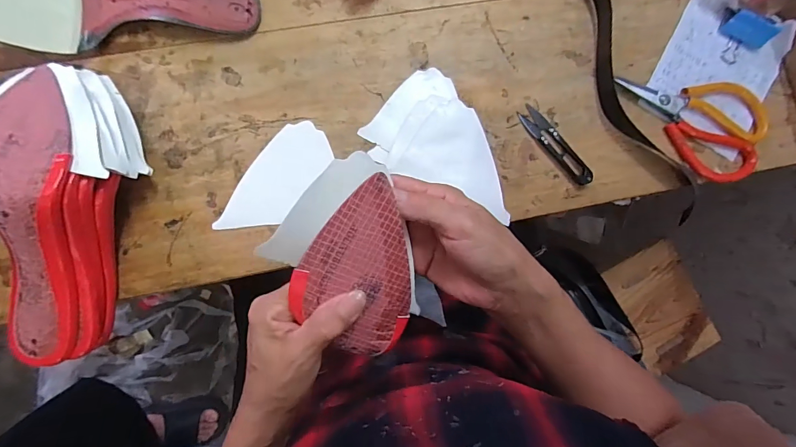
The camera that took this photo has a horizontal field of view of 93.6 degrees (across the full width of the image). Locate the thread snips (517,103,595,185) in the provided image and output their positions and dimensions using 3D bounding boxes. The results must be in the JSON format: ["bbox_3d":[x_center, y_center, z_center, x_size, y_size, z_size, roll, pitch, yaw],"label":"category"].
[{"bbox_3d":[0.169,-0.083,0.400,0.022,0.008,0.104,-40,91,-6],"label":"thread snips"}]

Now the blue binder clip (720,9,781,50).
[{"bbox_3d":[0.394,-0.221,0.420,0.054,0.024,0.022,21,85,-3],"label":"blue binder clip"}]

